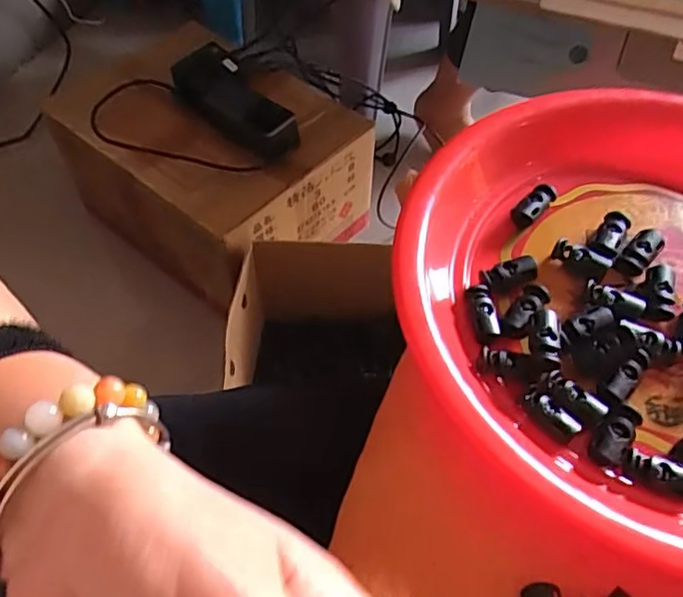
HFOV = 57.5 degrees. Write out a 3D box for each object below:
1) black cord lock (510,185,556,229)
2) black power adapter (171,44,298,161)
[{"bbox_3d":[0.102,-0.050,0.331,0.014,0.011,0.030,34,62,20],"label":"black cord lock"},{"bbox_3d":[-0.150,-0.260,0.826,0.085,0.043,0.212,-32,62,-20],"label":"black power adapter"}]

